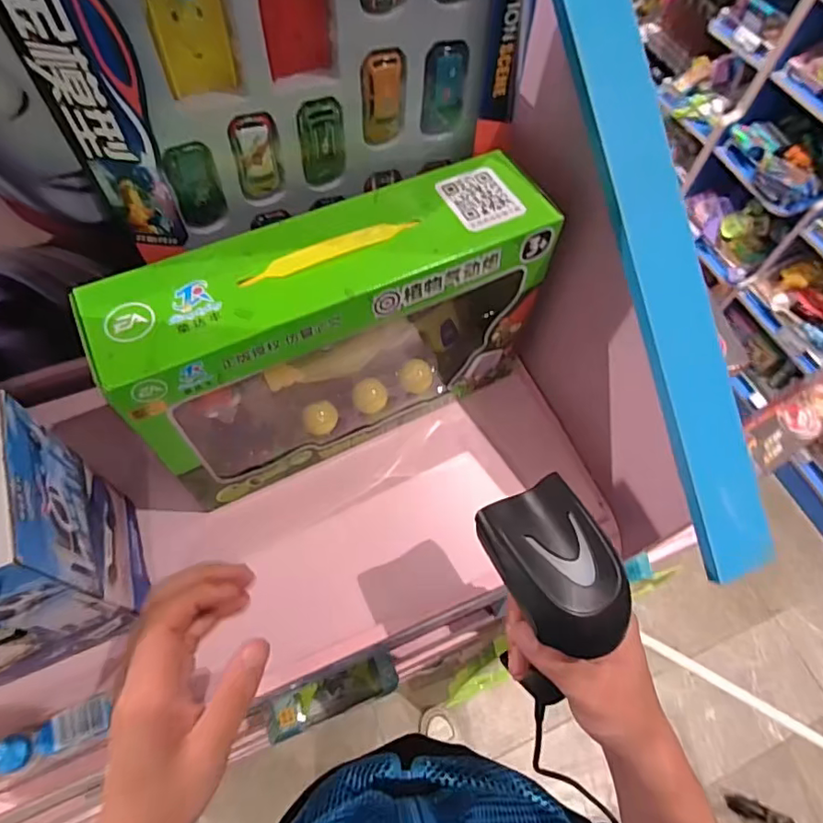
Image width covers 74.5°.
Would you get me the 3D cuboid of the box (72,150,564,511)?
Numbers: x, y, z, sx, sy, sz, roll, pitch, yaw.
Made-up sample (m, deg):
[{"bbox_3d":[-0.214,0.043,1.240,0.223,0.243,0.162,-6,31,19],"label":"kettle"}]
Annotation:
[{"bbox_3d":[-0.056,-0.058,0.444,0.311,0.196,0.088,-24,65,-15],"label":"box"}]

